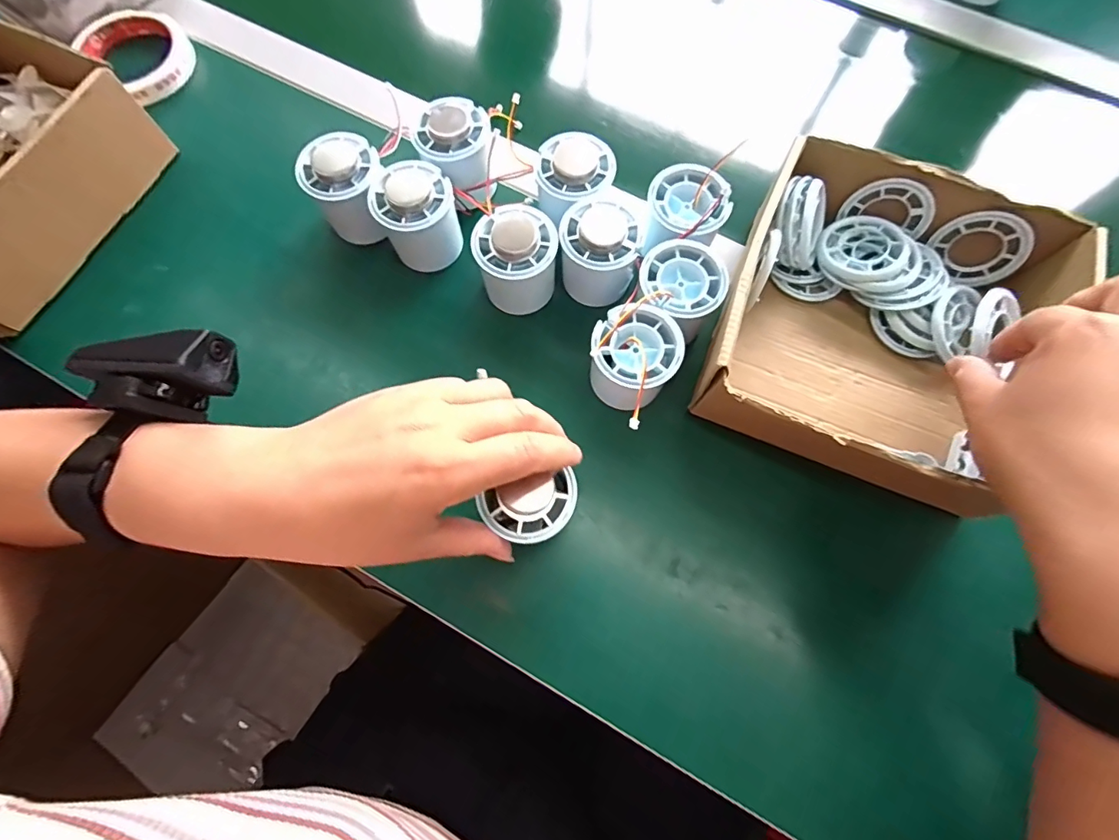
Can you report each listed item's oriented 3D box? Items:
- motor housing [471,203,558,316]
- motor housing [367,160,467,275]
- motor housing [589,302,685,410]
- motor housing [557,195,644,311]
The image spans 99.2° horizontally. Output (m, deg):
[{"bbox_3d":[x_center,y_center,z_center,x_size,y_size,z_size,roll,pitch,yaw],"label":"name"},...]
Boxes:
[{"bbox_3d":[-0.029,-0.109,0.330,0.052,0.055,0.047,-24,75,-8],"label":"motor housing"},{"bbox_3d":[-0.098,-0.142,0.340,0.055,0.056,0.058,-33,76,-10],"label":"motor housing"},{"bbox_3d":[0.047,-0.038,0.310,0.052,0.051,0.055,0,73,-1],"label":"motor housing"},{"bbox_3d":[0.028,-0.116,0.329,0.051,0.052,0.052,0,73,-1],"label":"motor housing"}]

